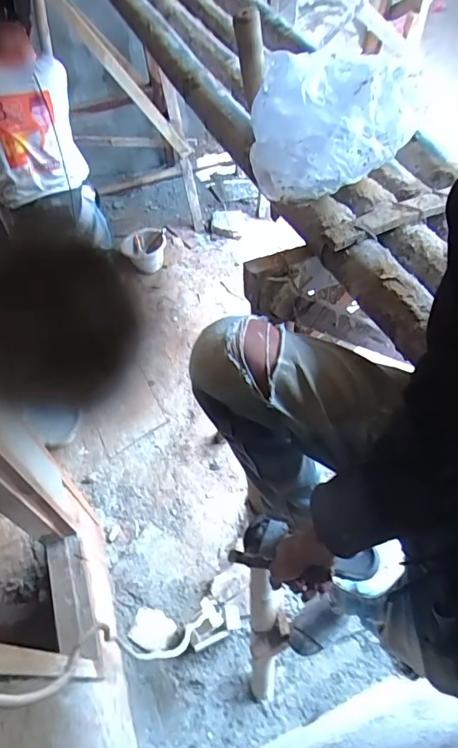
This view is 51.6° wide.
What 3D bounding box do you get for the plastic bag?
[{"bbox_3d":[0.128,-0.309,0.571,0.192,0.104,0.186,7,57,3],"label":"plastic bag"}]

